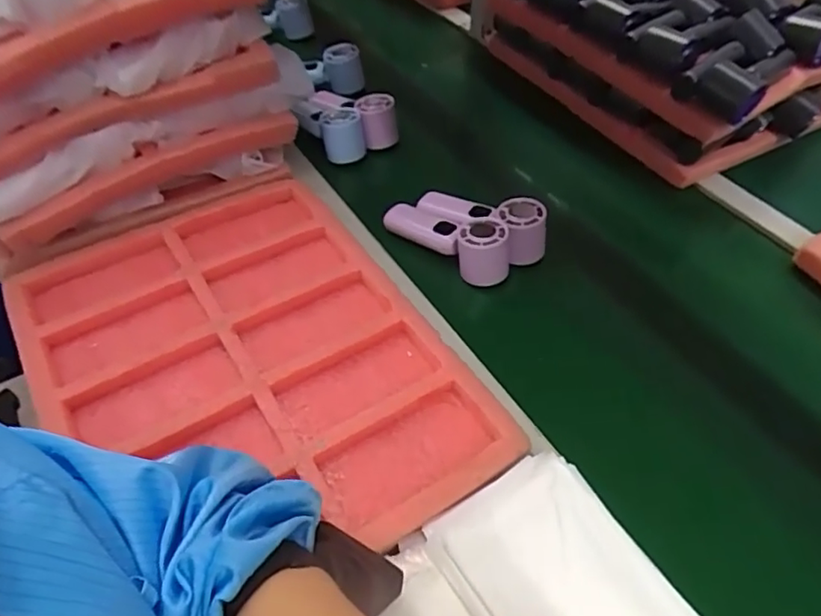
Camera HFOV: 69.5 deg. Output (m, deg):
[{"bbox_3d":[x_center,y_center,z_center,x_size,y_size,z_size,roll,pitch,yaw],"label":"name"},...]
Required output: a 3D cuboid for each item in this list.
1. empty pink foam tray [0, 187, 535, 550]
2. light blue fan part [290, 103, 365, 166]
[{"bbox_3d":[-0.155,0.047,0.541,0.322,0.030,0.422,-25,54,-20],"label":"empty pink foam tray"},{"bbox_3d":[-0.105,-0.240,0.781,0.053,0.061,0.107,-34,58,-26],"label":"light blue fan part"}]

